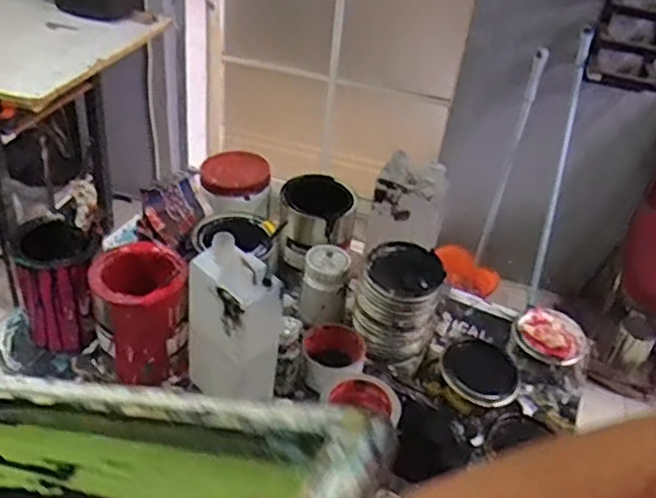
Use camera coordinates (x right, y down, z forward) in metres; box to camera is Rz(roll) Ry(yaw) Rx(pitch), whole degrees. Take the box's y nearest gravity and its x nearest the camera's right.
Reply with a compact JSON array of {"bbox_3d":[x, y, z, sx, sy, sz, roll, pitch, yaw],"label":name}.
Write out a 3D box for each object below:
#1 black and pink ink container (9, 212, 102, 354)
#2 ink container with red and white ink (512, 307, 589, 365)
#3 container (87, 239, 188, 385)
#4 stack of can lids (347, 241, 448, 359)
[{"bbox_3d":[-0.339,0.047,0.847,0.099,0.141,0.091,-11,41,-23],"label":"black and pink ink container"},{"bbox_3d":[0.329,0.127,0.977,0.101,0.018,0.094,5,38,-4],"label":"ink container with red and white ink"},{"bbox_3d":[-0.231,0.076,0.812,0.104,0.140,0.125,-19,45,-31],"label":"container"},{"bbox_3d":[0.089,0.064,0.882,0.108,0.127,0.103,8,38,0],"label":"stack of can lids"}]

